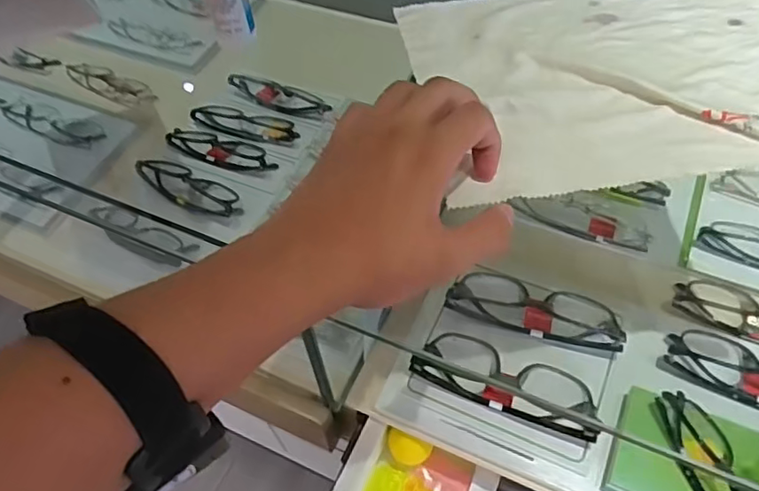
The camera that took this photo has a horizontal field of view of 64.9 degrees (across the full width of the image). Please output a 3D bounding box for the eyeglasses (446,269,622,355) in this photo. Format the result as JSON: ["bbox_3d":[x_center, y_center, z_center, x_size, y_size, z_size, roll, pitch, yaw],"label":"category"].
[{"bbox_3d":[0.135,0.053,0.523,0.150,0.024,0.050,13,57,12],"label":"eyeglasses"}]

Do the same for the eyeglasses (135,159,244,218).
[{"bbox_3d":[-0.202,-0.062,0.640,0.144,0.022,0.048,26,60,19],"label":"eyeglasses"}]

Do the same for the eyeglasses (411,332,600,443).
[{"bbox_3d":[0.105,0.109,0.490,0.153,0.025,0.050,20,58,16],"label":"eyeglasses"}]

